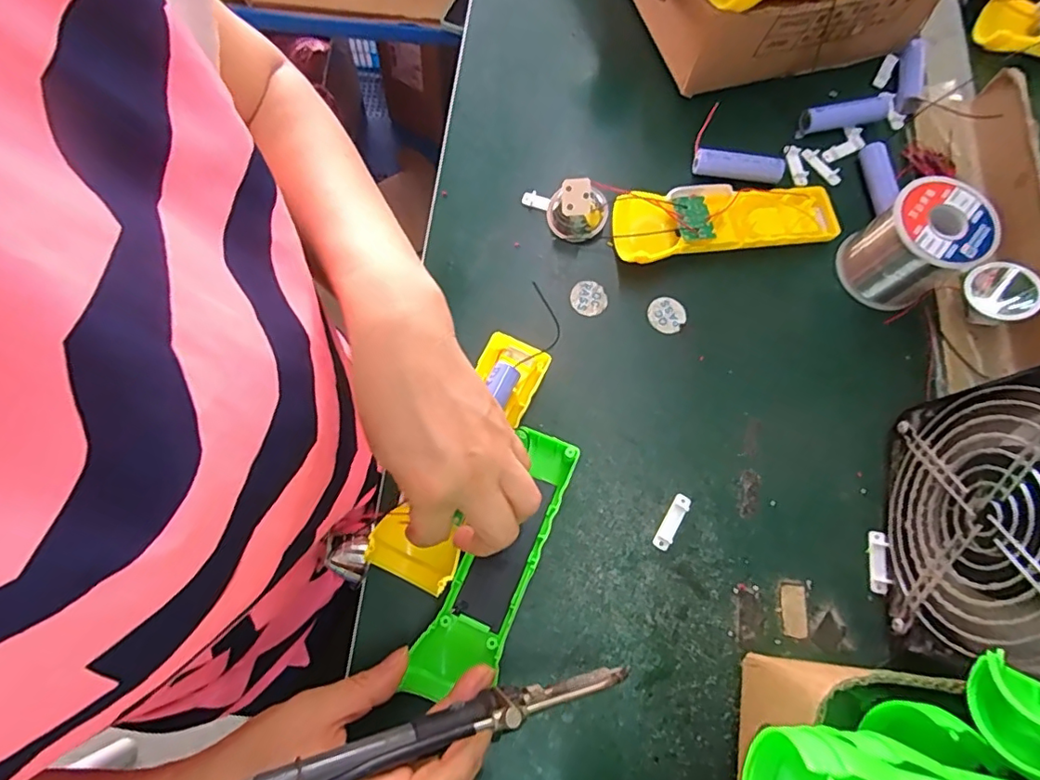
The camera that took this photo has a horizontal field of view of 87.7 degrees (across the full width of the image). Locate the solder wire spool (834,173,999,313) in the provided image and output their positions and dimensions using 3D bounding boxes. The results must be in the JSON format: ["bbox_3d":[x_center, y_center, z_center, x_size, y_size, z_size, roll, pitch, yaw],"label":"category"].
[{"bbox_3d":[0.271,-0.100,0.375,0.059,0.065,0.064,1,73,-2],"label":"solder wire spool"}]

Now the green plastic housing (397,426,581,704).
[{"bbox_3d":[-0.013,0.102,0.318,0.045,0.024,0.162,28,76,7],"label":"green plastic housing"}]

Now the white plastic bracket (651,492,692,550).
[{"bbox_3d":[0.096,0.083,0.342,0.011,0.006,0.037,32,74,8],"label":"white plastic bracket"}]

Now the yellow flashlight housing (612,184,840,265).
[{"bbox_3d":[0.150,-0.121,0.393,0.161,0.029,0.047,-7,73,-4],"label":"yellow flashlight housing"}]

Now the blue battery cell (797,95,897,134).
[{"bbox_3d":[0.269,-0.225,0.438,0.083,0.021,0.018,-15,74,-6],"label":"blue battery cell"}]

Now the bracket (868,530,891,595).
[{"bbox_3d":[0.225,0.108,0.339,0.010,0.006,0.038,9,73,1],"label":"bracket"}]

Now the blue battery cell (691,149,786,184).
[{"bbox_3d":[0.168,-0.169,0.415,0.068,0.018,0.018,6,73,0],"label":"blue battery cell"}]

